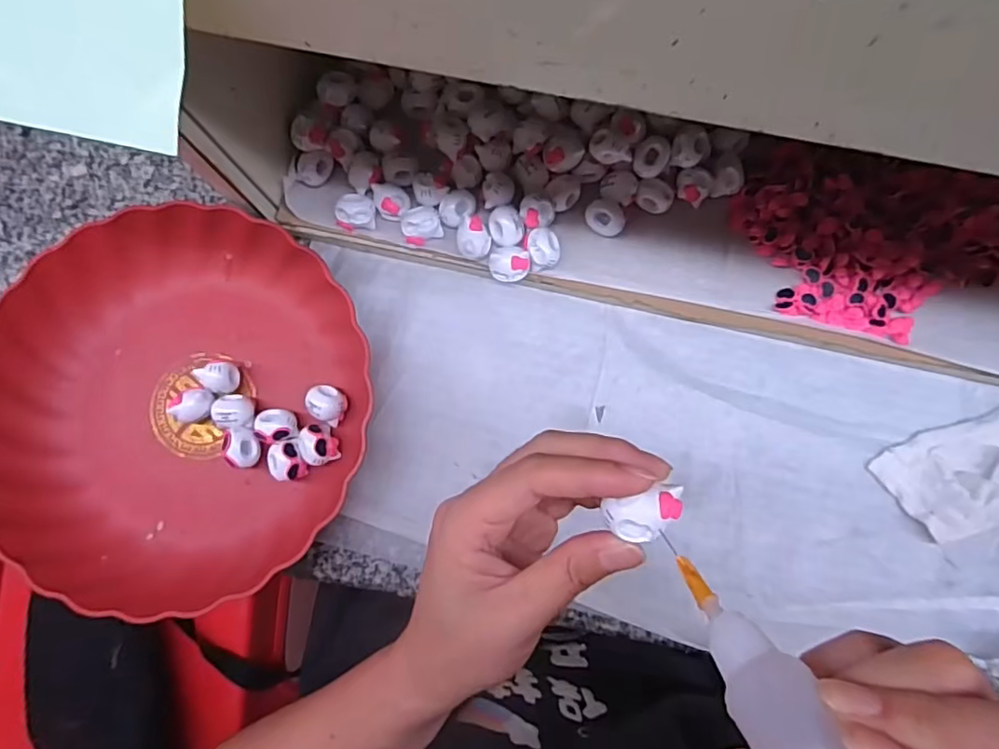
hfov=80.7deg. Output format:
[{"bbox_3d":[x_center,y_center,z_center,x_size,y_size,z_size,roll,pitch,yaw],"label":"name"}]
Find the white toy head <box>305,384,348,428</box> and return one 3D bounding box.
[{"bbox_3d":[-0.111,0.019,0.380,0.025,0.019,0.022,34,85,6],"label":"white toy head"}]

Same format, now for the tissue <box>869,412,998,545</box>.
[{"bbox_3d":[0.287,0.061,0.361,0.093,0.024,0.061,-23,82,0],"label":"tissue"}]

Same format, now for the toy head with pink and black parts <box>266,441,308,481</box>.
[{"bbox_3d":[-0.133,0.056,0.373,0.022,0.022,0.023,0,83,3],"label":"toy head with pink and black parts"}]

